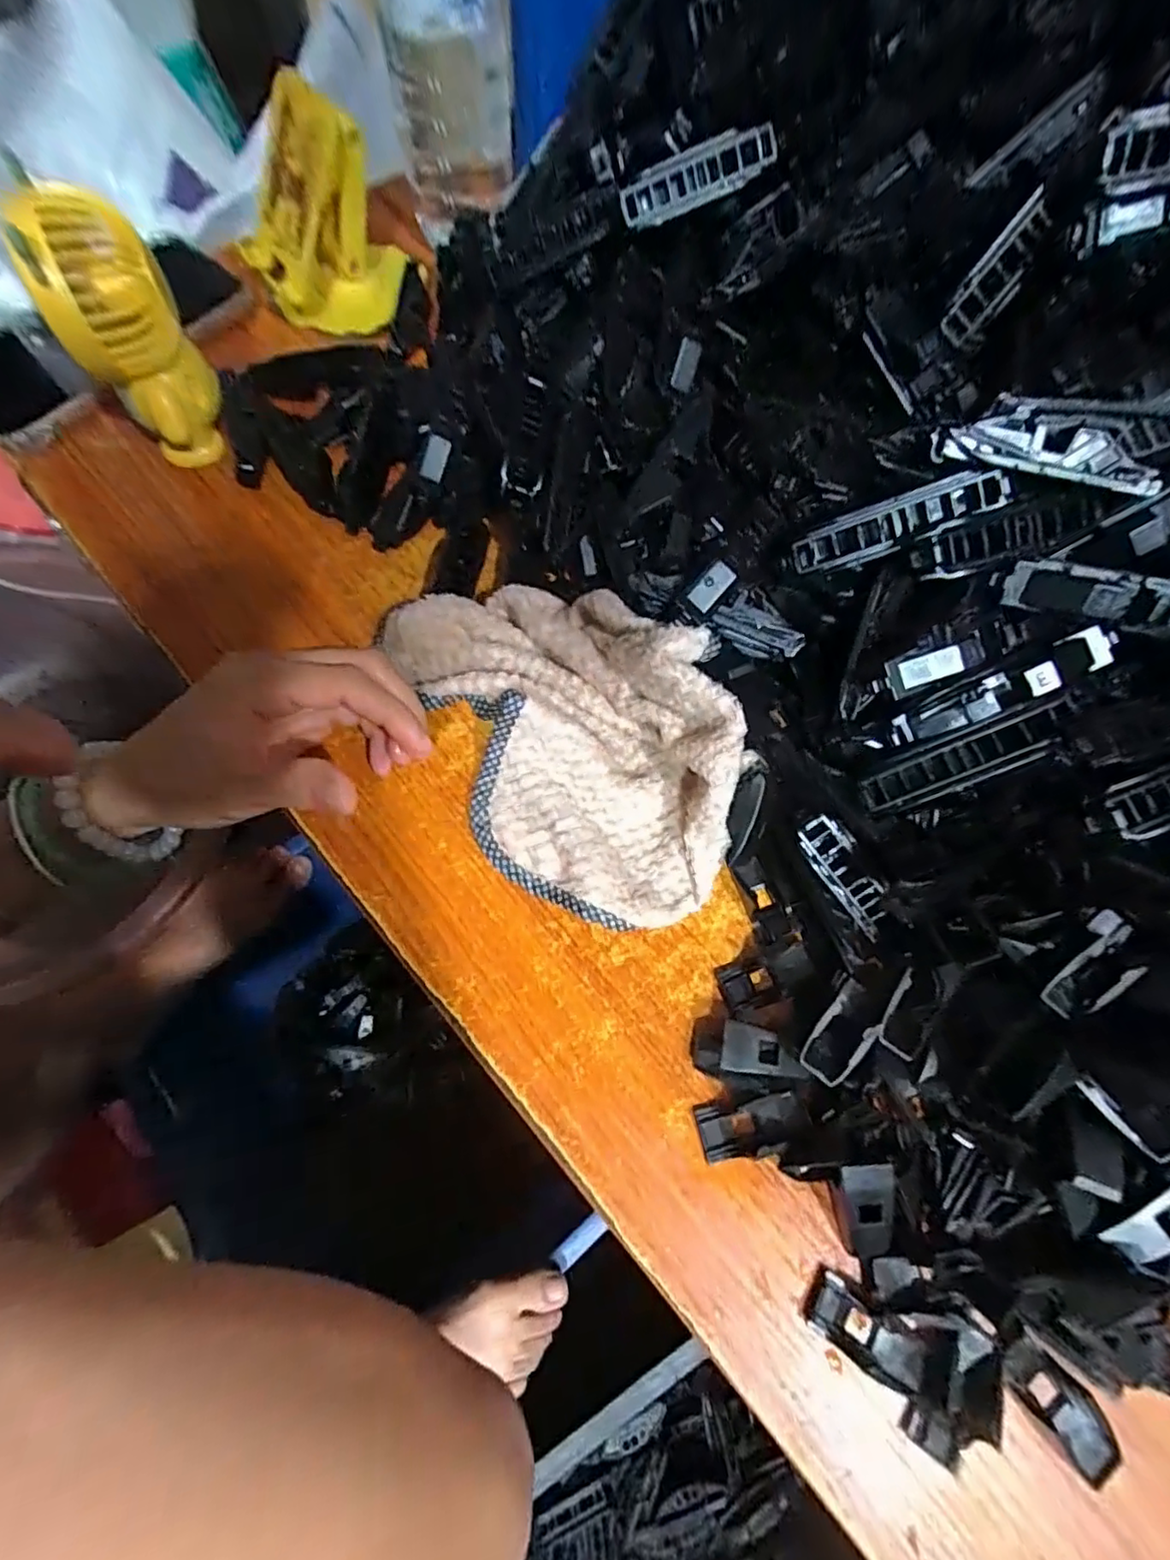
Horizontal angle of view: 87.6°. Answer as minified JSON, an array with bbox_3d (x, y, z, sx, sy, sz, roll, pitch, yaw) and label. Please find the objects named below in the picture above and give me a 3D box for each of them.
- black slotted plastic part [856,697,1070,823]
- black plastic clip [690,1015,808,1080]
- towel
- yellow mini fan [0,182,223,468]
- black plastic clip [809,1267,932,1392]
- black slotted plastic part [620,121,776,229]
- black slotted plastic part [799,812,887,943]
[{"bbox_3d":[0.143,-0.006,0.231,0.073,0.010,0.017,-27,71,18],"label":"black slotted plastic part"},{"bbox_3d":[0.062,0.104,0.233,0.042,0.017,0.020,7,70,22],"label":"black plastic clip"},{"bbox_3d":[-0.008,-0.024,0.263,0.120,0.048,0.181,-25,73,-10],"label":"towel"},{"bbox_3d":[-0.212,-0.206,0.292,0.050,0.108,0.044,-31,74,-12],"label":"yellow mini fan"},{"bbox_3d":[0.099,0.191,0.211,0.041,0.005,0.020,29,72,8],"label":"black plastic clip"},{"bbox_3d":[0.055,-0.291,0.293,0.078,0.015,0.017,-21,71,6],"label":"black slotted plastic part"},{"bbox_3d":[0.108,0.039,0.252,0.017,0.010,0.054,-32,92,-10],"label":"black slotted plastic part"}]

